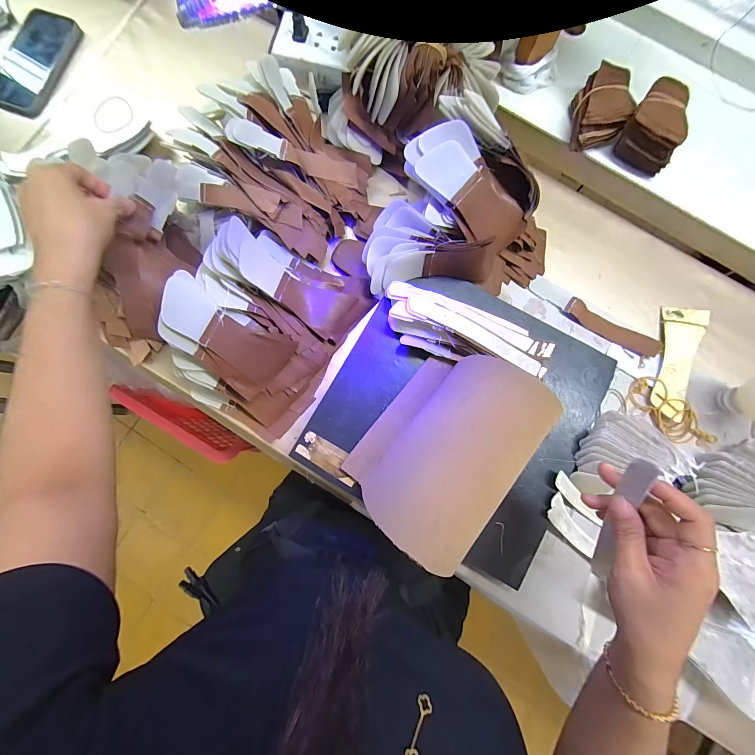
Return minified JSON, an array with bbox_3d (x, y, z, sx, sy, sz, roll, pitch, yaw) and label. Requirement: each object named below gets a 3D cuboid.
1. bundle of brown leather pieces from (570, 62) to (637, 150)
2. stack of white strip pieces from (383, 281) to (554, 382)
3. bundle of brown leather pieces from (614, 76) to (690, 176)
[{"bbox_3d":[0.288,-0.344,0.430,0.064,0.048,0.088,4,82,0],"label":"bundle of brown leather pieces"},{"bbox_3d":[0.109,-0.052,0.395,0.212,0.051,0.072,22,83,3],"label":"stack of white strip pieces"},{"bbox_3d":[0.354,-0.316,0.419,0.072,0.053,0.074,34,83,4],"label":"bundle of brown leather pieces"}]

